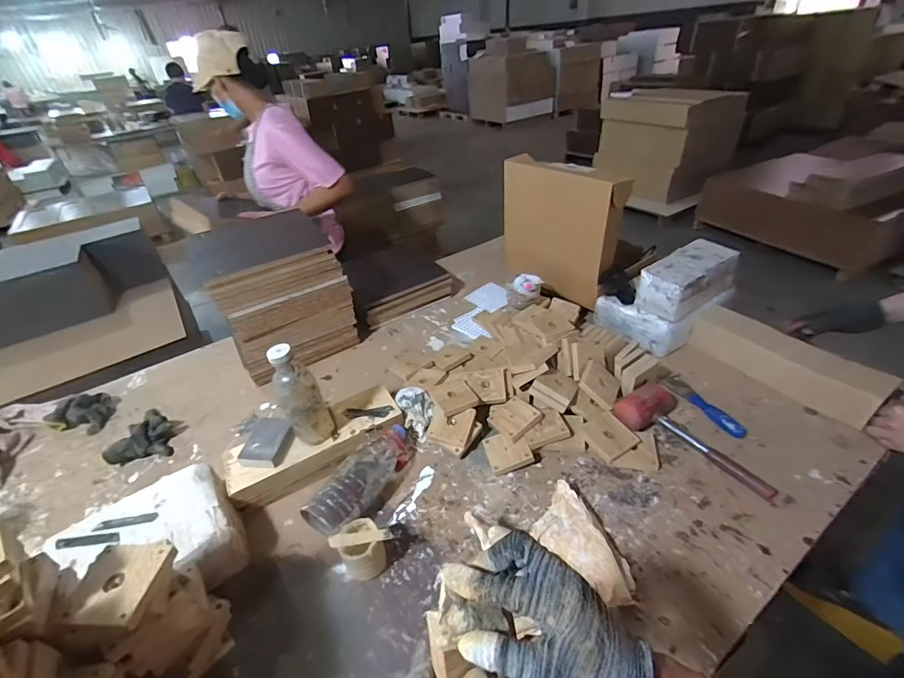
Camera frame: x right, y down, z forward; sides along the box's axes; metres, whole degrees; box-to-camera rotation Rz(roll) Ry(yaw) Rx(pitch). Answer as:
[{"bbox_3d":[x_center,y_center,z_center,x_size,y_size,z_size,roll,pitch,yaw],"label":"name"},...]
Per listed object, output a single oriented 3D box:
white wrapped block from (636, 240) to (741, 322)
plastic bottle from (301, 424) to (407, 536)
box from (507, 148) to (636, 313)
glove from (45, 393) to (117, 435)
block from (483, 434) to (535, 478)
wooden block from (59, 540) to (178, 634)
[{"bbox_3d":[0.576,-0.142,1.020,0.240,0.119,0.115,-25,40,-24],"label":"white wrapped block"},{"bbox_3d":[-0.157,0.251,0.770,0.086,0.089,0.239,17,42,28],"label":"plastic bottle"},{"bbox_3d":[0.293,-0.308,1.152,0.131,0.325,0.358,-28,42,-27],"label":"box"},{"bbox_3d":[-0.864,0.164,0.979,0.122,0.068,0.100,3,37,12],"label":"glove"},{"bbox_3d":[0.108,0.216,0.816,0.084,0.018,0.083,-26,39,7],"label":"block"},{"bbox_3d":[-0.362,0.269,0.454,0.079,0.025,0.085,-7,36,-1],"label":"wooden block"}]

